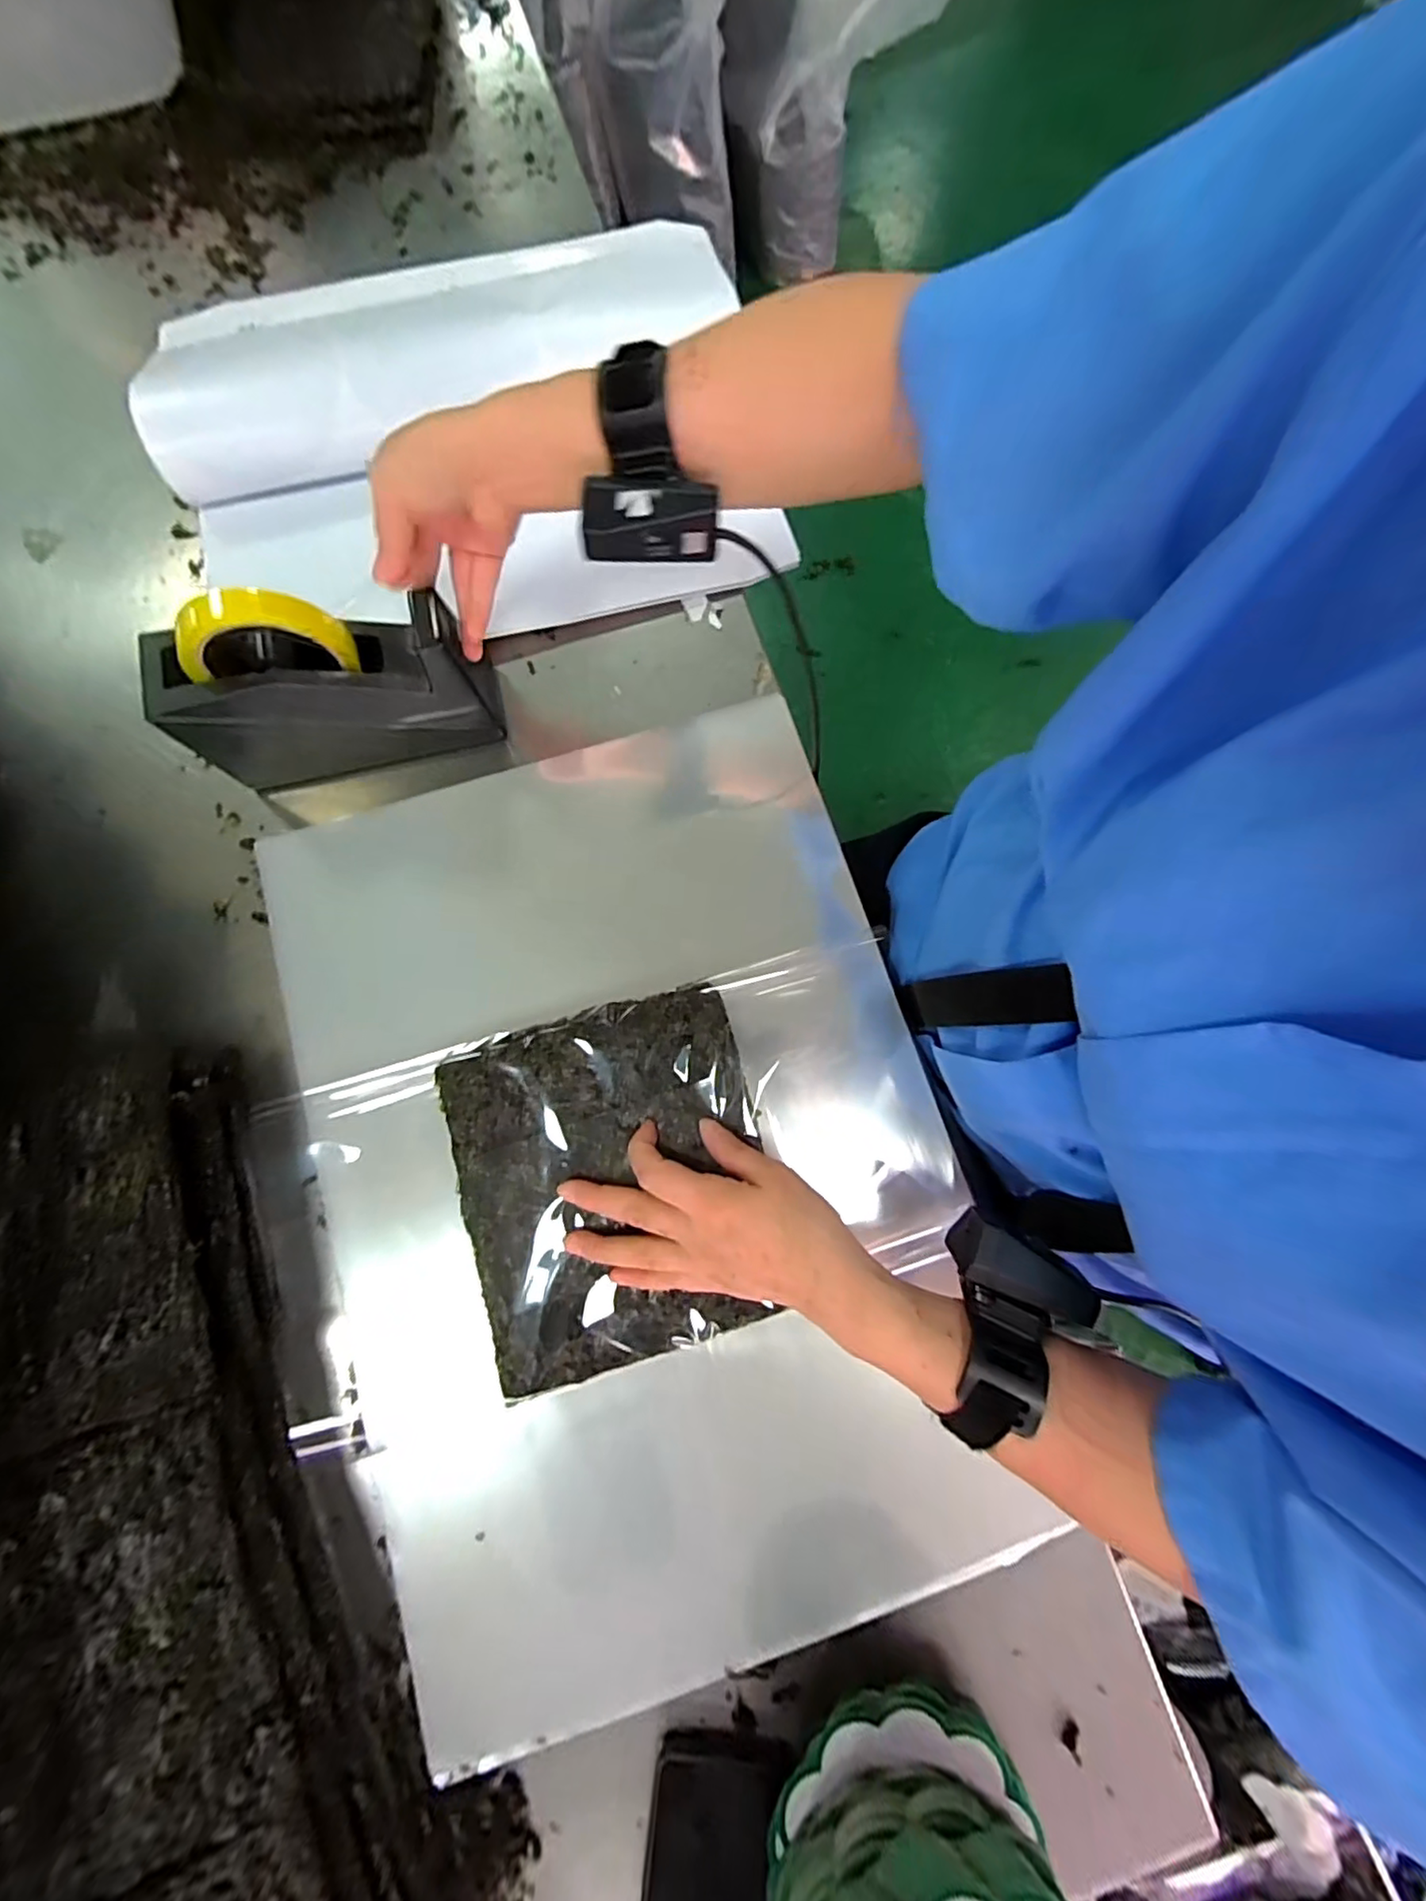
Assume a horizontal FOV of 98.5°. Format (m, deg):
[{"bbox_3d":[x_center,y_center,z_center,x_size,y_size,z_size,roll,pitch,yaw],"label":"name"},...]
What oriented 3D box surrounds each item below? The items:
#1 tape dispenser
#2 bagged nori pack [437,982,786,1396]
[{"bbox_3d":[-0.265,-0.184,0.425,0.201,0.146,0.054,-14,79,-3],"label":"tape dispenser"},{"bbox_3d":[-0.057,0.138,0.374,0.178,0.017,0.201,-17,79,-3],"label":"bagged nori pack"}]

